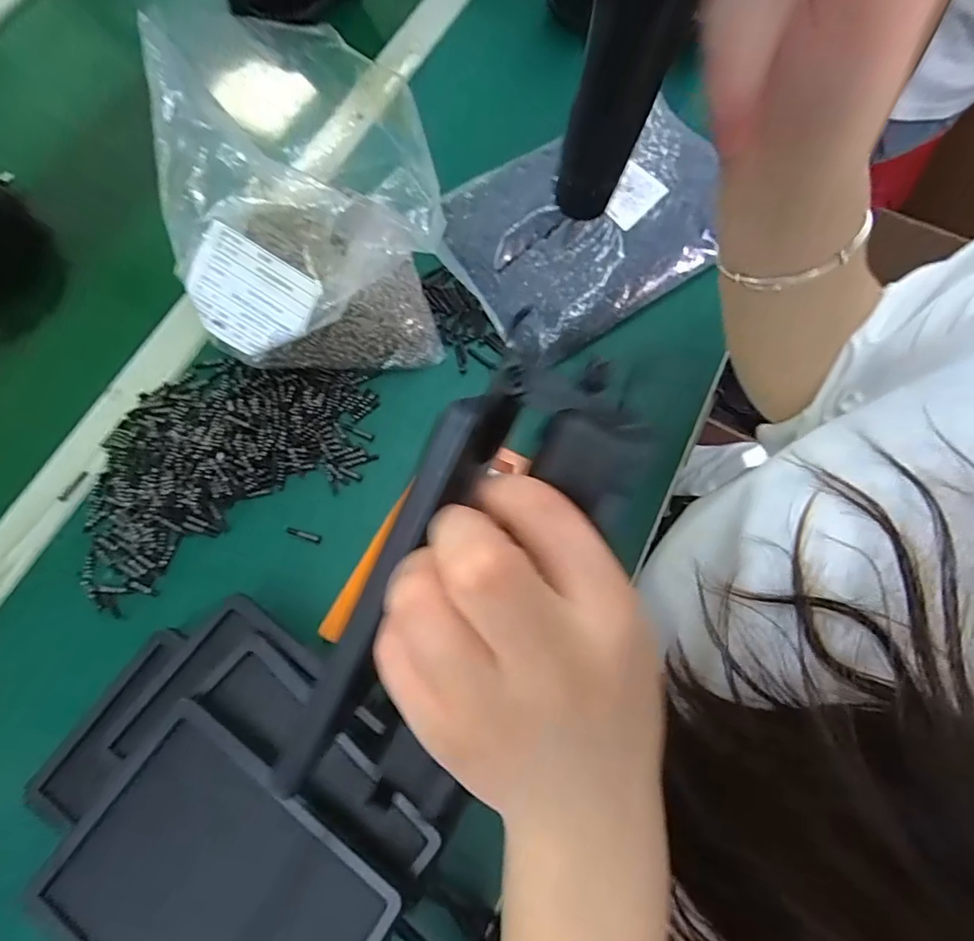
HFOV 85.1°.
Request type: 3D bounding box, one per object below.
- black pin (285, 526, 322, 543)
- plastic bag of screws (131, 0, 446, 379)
[{"bbox_3d":[-0.136,0.047,0.391,0.027,0.004,0.006,17,73,5],"label":"black pin"},{"bbox_3d":[-0.122,-0.182,0.387,0.191,0.155,0.175,-12,73,-4],"label":"plastic bag of screws"}]

